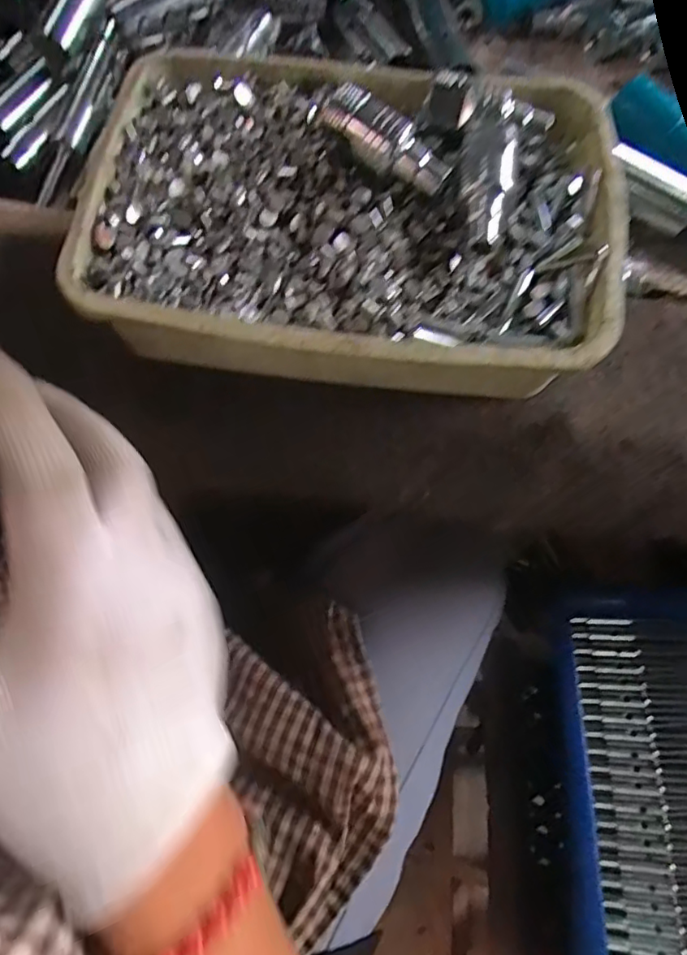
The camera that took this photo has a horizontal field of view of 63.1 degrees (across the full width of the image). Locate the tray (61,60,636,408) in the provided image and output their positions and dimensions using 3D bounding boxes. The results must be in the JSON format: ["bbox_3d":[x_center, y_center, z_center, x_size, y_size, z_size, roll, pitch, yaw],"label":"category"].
[{"bbox_3d":[0.003,-0.104,0.228,0.204,0.052,0.140,8,67,3],"label":"tray"}]

